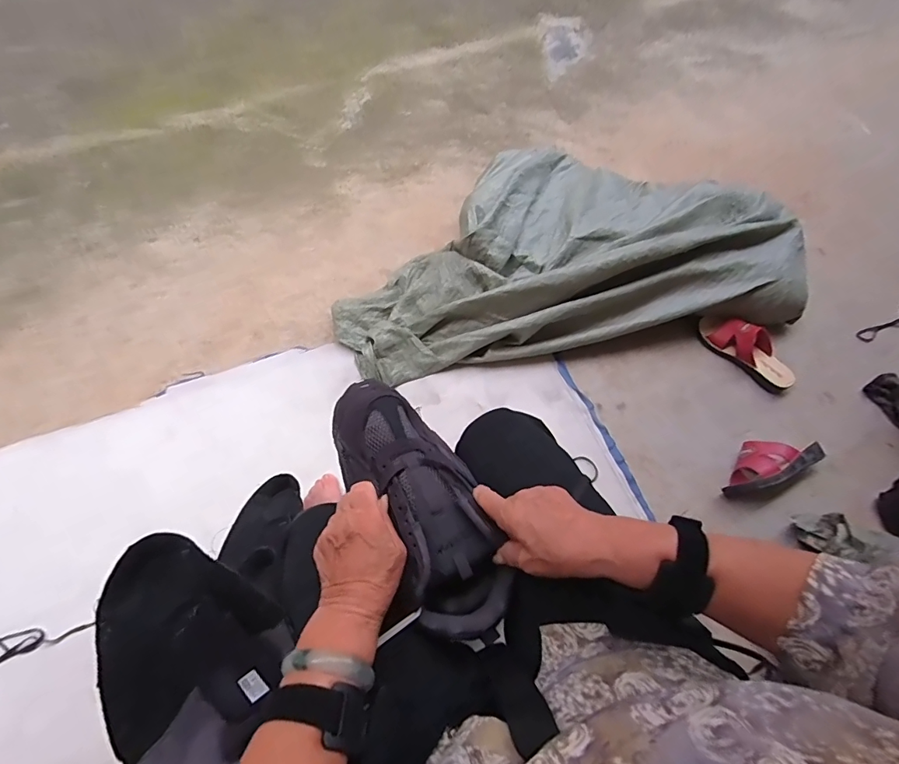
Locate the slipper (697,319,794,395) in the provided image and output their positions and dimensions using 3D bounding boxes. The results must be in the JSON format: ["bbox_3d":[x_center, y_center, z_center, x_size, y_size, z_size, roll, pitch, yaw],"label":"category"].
[{"bbox_3d":[0.697,-0.079,1.044,0.094,0.088,0.233,-34,67,-19],"label":"slipper"}]

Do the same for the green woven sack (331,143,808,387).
[{"bbox_3d":[0.259,-0.323,1.092,1.059,0.205,0.494,-9,61,-7],"label":"green woven sack"}]

